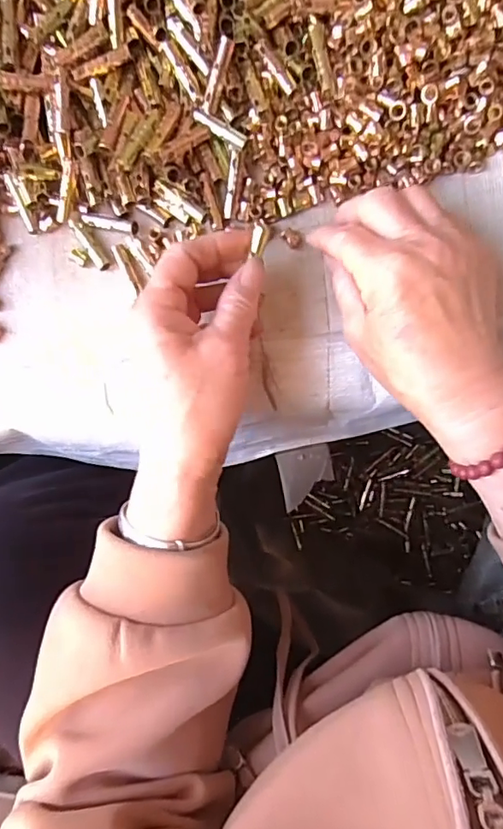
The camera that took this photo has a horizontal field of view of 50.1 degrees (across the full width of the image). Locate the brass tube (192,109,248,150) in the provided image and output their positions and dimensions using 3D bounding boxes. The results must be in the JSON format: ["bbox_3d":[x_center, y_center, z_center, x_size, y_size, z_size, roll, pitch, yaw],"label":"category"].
[{"bbox_3d":[-0.019,-0.175,0.329,0.038,0.005,0.008,34,91,10],"label":"brass tube"}]

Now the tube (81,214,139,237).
[{"bbox_3d":[-0.091,-0.123,0.346,0.039,0.007,0.008,14,87,9],"label":"tube"}]

